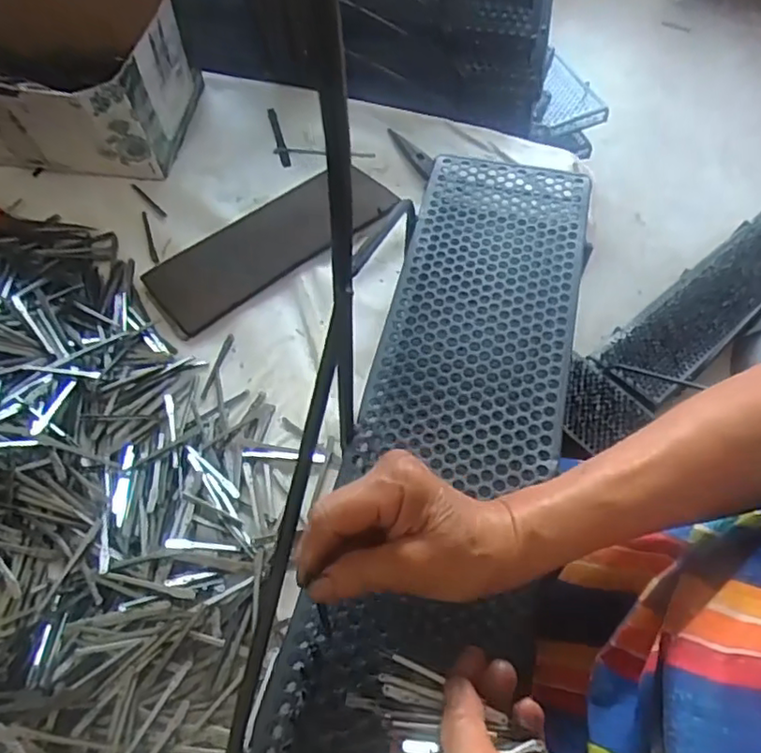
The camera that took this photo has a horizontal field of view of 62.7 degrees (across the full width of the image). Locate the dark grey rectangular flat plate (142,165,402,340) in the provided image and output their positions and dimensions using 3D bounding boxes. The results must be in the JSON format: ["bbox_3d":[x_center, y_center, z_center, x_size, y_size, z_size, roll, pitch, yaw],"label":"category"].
[{"bbox_3d":[-0.106,-0.139,0.612,0.254,0.015,0.091,-36,73,-20],"label":"dark grey rectangular flat plate"}]

